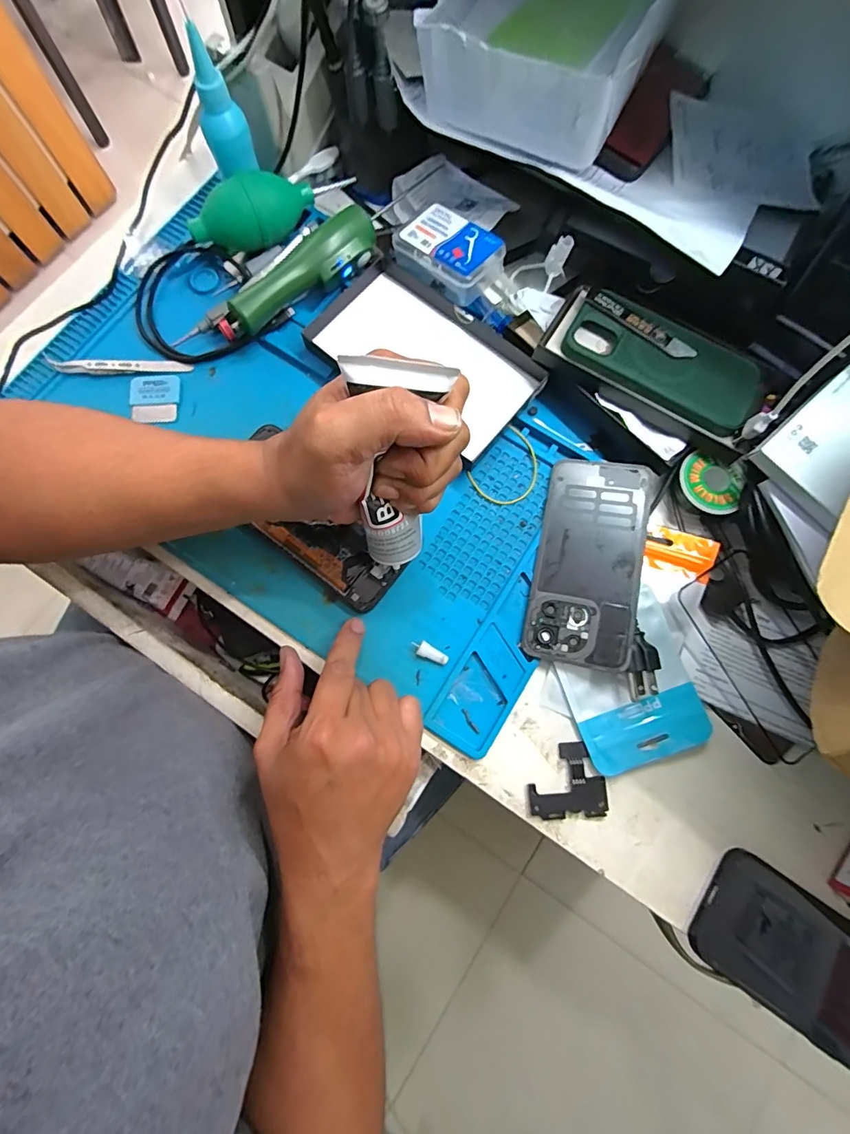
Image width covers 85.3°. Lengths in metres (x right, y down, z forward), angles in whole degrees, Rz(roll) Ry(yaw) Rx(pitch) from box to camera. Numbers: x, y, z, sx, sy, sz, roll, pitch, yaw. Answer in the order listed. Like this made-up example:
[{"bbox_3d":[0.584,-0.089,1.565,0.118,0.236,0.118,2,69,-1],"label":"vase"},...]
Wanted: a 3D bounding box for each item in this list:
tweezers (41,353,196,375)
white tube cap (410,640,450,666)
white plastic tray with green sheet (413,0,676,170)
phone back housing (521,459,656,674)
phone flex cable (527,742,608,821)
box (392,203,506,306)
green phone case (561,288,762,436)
[{"bbox_3d":[-0.255,-0.166,0.380,0.119,0.007,0.014,1,78,-1],"label":"tweezers"},{"bbox_3d":[0.004,0.062,0.338,0.028,0.008,0.010,23,78,4],"label":"white tube cap"},{"bbox_3d":[0.092,-0.388,0.326,0.140,0.065,0.172,27,78,4],"label":"white plastic tray with green sheet"},{"bbox_3d":[0.124,-0.006,0.348,0.075,0.006,0.158,10,77,17],"label":"phone back housing"},{"bbox_3d":[0.100,0.151,0.325,0.054,0.005,0.049,-4,78,-2],"label":"phone flex cable"},{"bbox_3d":[0.019,-0.257,0.383,0.084,0.037,0.056,41,80,7],"label":"box"},{"bbox_3d":[0.188,-0.163,0.360,0.151,0.009,0.077,26,78,4],"label":"green phone case"}]

